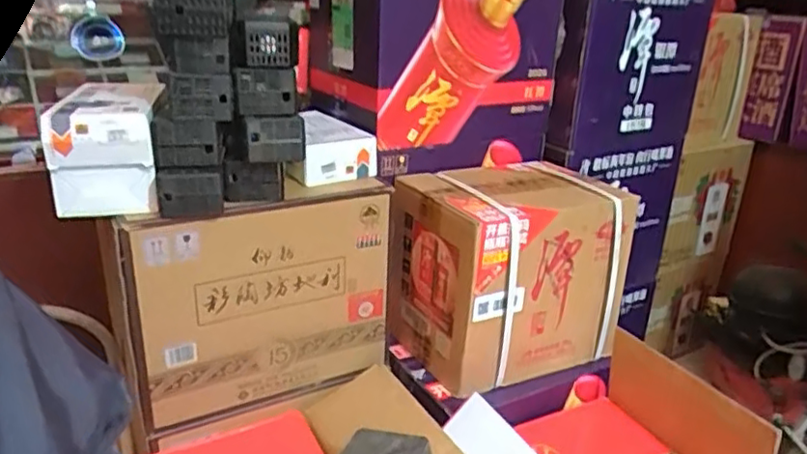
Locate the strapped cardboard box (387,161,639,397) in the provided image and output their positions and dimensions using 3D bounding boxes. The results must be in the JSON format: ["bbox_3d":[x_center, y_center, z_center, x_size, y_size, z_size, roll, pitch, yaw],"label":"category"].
[{"bbox_3d":[0.167,0.073,1.040,0.310,0.291,0.233,-11,25,-29],"label":"strapped cardboard box"}]

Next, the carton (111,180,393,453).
[{"bbox_3d":[-0.199,0.125,0.912,0.380,0.339,0.046,-9,25,-27],"label":"carton"}]

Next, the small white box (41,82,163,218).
[{"bbox_3d":[-0.382,-0.108,0.818,0.121,0.130,0.189,-5,23,-18],"label":"small white box"}]

